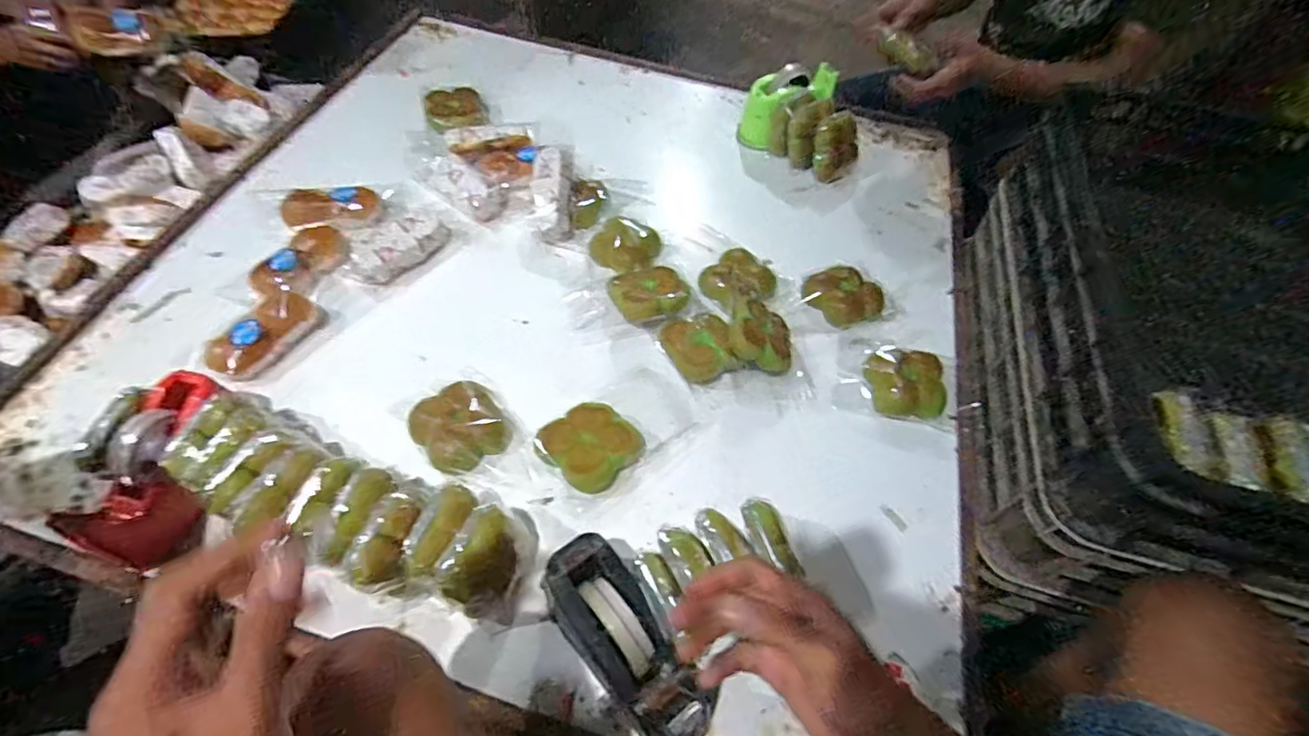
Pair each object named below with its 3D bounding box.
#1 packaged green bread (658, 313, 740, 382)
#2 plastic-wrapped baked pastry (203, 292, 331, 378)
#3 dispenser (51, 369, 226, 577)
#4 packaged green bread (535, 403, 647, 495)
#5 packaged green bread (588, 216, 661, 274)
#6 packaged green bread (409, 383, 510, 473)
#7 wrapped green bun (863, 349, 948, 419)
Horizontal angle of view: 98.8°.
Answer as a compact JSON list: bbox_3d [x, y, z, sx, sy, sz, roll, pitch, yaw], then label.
[{"bbox_3d":[0.060,-0.026,0.774,0.086,0.039,0.096,-16,58,-15],"label":"packaged green bread"},{"bbox_3d":[-0.529,-0.045,0.763,0.085,0.047,0.146,27,57,14],"label":"plastic-wrapped baked pastry"},{"bbox_3d":[-0.546,0.110,0.621,0.111,0.093,0.195,0,57,-2],"label":"dispenser"},{"bbox_3d":[-0.077,0.089,0.689,0.103,0.045,0.113,39,61,21],"label":"packaged green bread"},{"bbox_3d":[-0.046,-0.198,0.881,0.111,0.042,0.089,-1,55,-5],"label":"packaged green bread"},{"bbox_3d":[-0.241,0.073,0.700,0.100,0.034,0.107,2,55,-3],"label":"packaged green bread"},{"bbox_3d":[0.344,0.019,0.755,0.107,0.034,0.094,-7,56,-9],"label":"wrapped green bun"}]

